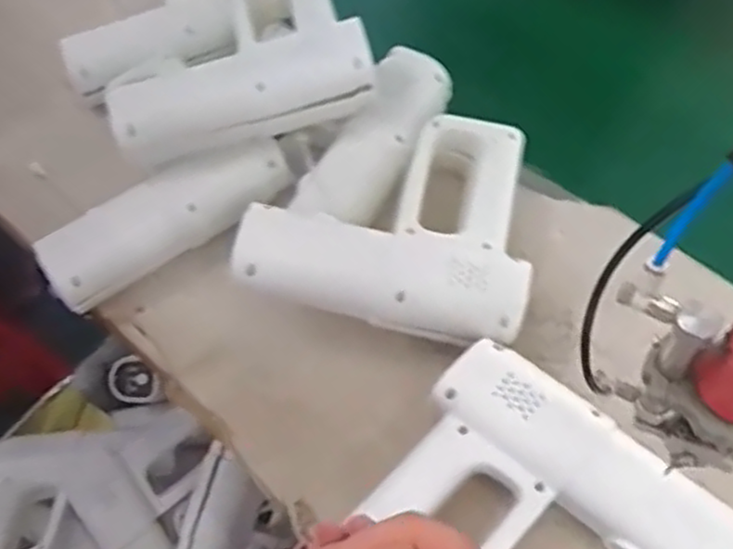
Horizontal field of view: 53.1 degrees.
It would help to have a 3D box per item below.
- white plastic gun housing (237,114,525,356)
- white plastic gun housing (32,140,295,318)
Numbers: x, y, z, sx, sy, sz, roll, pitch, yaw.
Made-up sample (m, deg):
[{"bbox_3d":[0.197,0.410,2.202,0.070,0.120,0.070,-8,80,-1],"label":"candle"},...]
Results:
[{"bbox_3d":[0.029,-0.050,0.557,0.202,0.052,0.198,12,59,11],"label":"white plastic gun housing"},{"bbox_3d":[-0.163,-0.049,0.606,0.209,0.056,0.071,-31,61,-15],"label":"white plastic gun housing"}]

